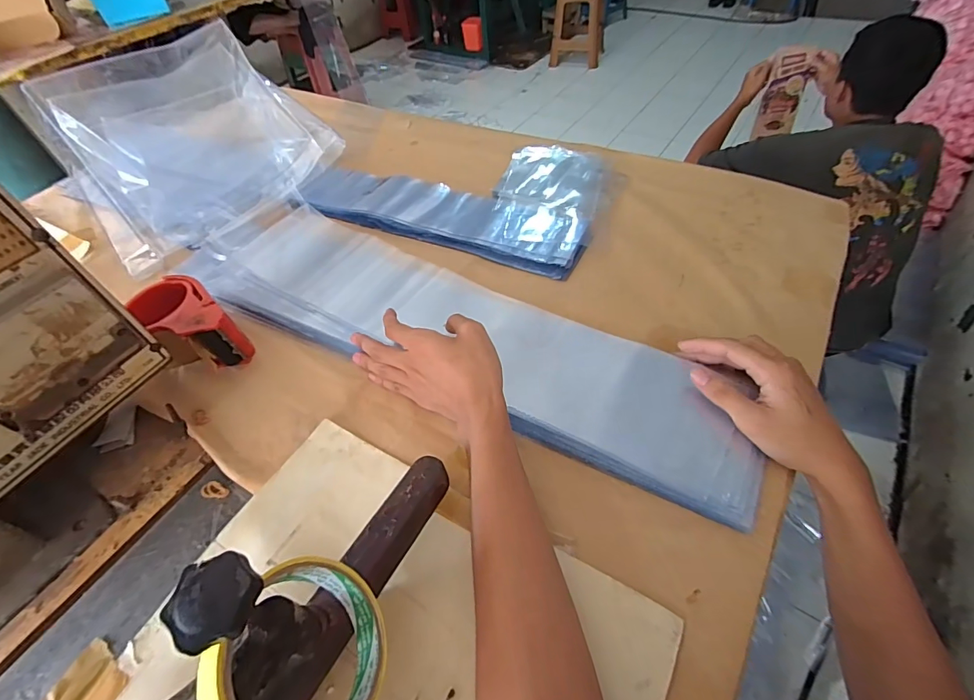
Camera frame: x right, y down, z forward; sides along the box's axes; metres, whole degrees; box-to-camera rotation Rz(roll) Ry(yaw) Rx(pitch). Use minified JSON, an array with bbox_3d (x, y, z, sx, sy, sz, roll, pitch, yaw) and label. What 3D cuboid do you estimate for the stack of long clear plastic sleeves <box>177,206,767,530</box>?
[{"bbox_3d":[-0.065,-0.031,0.464,0.653,0.031,0.144,23,56,23],"label":"stack of long clear plastic sleeves"}]

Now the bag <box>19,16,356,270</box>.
[{"bbox_3d":[-0.440,-0.317,0.644,0.322,0.145,0.334,-34,56,-21],"label":"bag"}]

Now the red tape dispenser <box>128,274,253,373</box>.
[{"bbox_3d":[-0.324,-0.023,0.474,0.125,0.059,0.079,33,61,27],"label":"red tape dispenser"}]

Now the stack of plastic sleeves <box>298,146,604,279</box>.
[{"bbox_3d":[-0.038,-0.248,0.642,0.421,0.020,0.264,19,55,19],"label":"stack of plastic sleeves"}]

